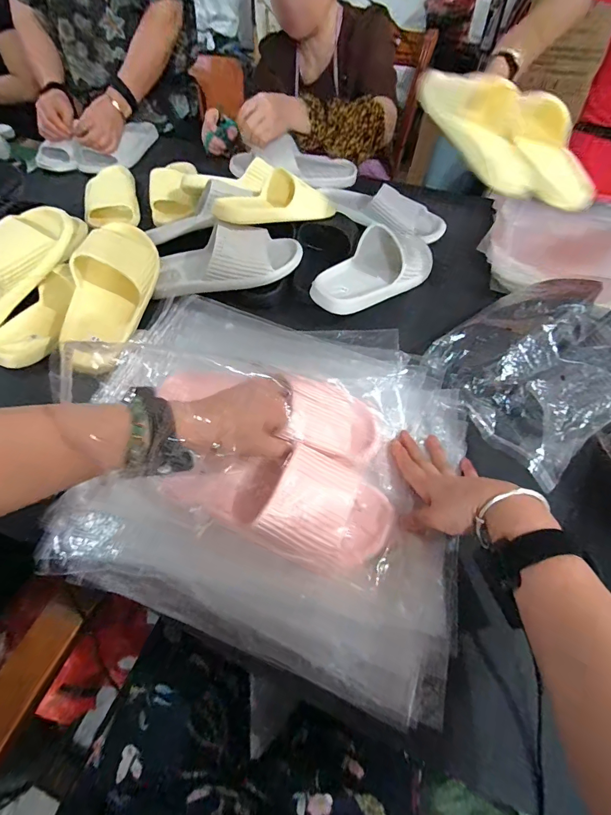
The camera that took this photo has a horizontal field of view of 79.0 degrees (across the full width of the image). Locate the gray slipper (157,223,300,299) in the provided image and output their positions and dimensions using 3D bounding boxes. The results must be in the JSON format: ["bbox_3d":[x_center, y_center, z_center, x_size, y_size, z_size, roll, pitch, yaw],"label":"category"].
[{"bbox_3d":[-0.134,-0.245,0.620,0.257,0.072,0.108,-12,56,-9],"label":"gray slipper"}]

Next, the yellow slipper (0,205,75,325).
[{"bbox_3d":[-0.454,-0.194,0.544,0.258,0.067,0.102,-47,65,1],"label":"yellow slipper"}]

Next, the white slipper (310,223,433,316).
[{"bbox_3d":[0.126,-0.245,0.630,0.265,0.063,0.104,-33,61,-22],"label":"white slipper"}]

